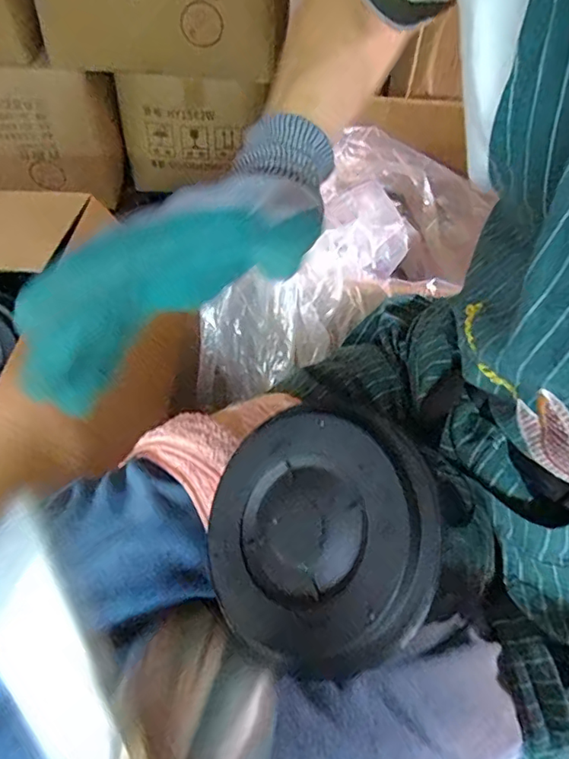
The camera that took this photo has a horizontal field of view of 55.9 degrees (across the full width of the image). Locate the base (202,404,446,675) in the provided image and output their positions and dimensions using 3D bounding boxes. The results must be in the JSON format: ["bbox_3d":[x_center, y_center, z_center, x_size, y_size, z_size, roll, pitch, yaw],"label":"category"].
[{"bbox_3d":[0.015,0.071,0.254,0.114,0.015,0.117,-14,63,29],"label":"base"}]

